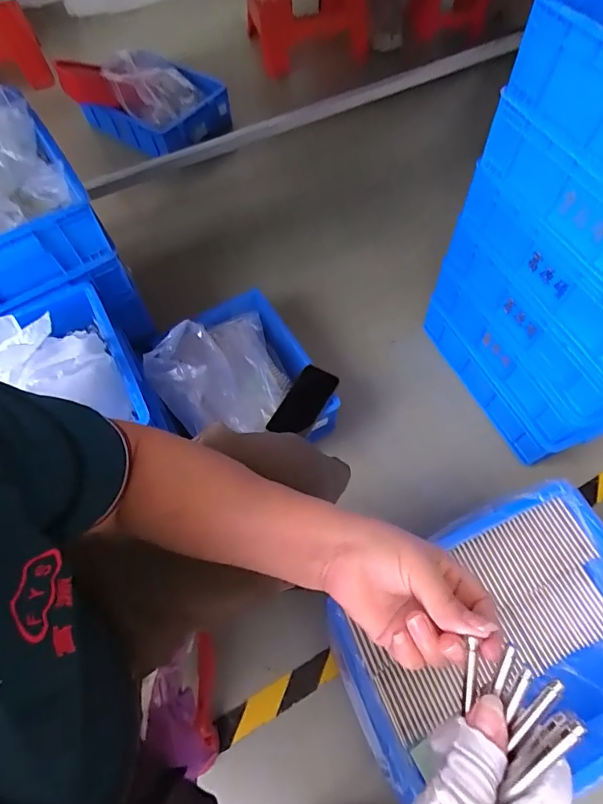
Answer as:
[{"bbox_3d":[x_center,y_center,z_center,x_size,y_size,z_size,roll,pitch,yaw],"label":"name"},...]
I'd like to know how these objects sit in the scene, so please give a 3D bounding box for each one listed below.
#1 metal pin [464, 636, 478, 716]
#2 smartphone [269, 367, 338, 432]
[{"bbox_3d":[0.101,0.164,0.259,0.005,0.004,0.036,12,71,8],"label":"metal pin"},{"bbox_3d":[0.003,0.002,0.817,0.070,0.012,0.149,32,79,5],"label":"smartphone"}]

